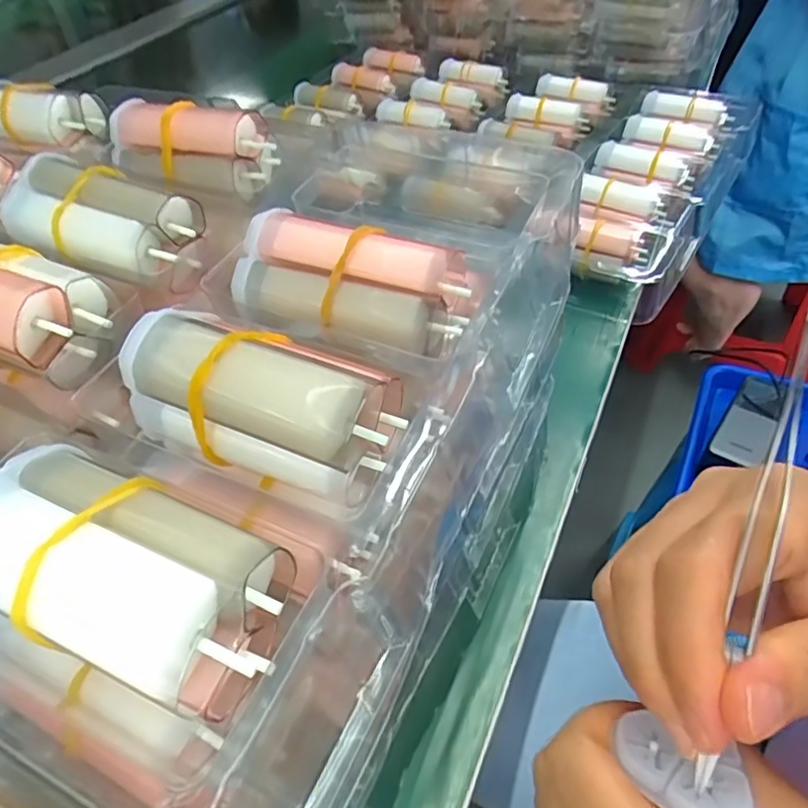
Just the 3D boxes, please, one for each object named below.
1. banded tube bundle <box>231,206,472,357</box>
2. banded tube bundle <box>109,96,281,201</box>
[{"bbox_3d":[-0.016,-0.037,0.167,0.069,0.022,0.028,12,51,15],"label":"banded tube bundle"},{"bbox_3d":[-0.087,-0.104,0.233,0.075,0.028,0.021,16,52,18],"label":"banded tube bundle"}]

